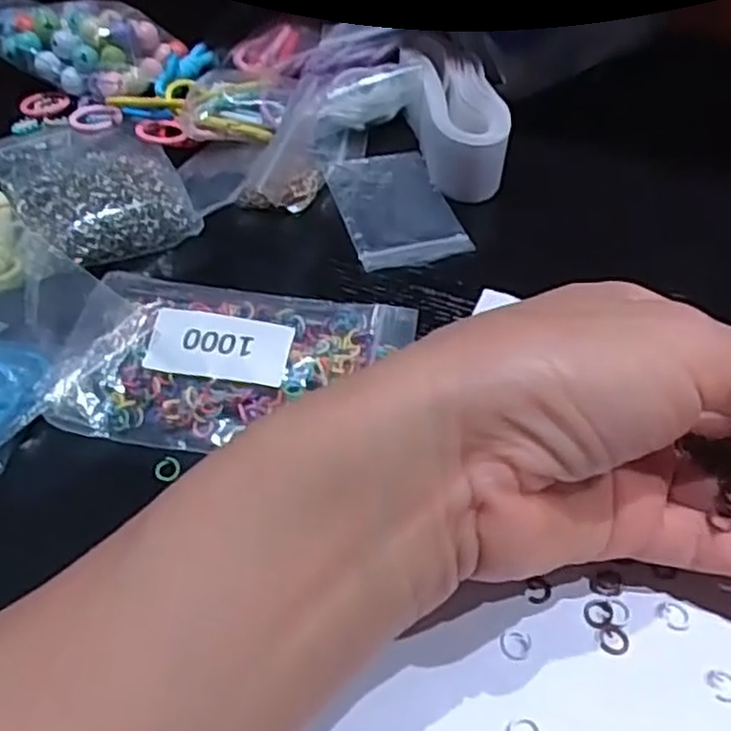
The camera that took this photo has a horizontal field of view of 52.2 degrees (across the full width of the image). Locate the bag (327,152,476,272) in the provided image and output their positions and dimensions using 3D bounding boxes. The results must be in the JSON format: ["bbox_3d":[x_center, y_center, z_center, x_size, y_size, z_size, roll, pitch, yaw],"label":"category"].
[{"bbox_3d":[0.013,-0.071,0.331,0.048,0.004,0.067,-11,57,-14],"label":"bag"}]

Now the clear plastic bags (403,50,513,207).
[{"bbox_3d":[0.043,-0.115,0.348,0.034,0.027,0.084,-9,52,-7],"label":"clear plastic bags"}]

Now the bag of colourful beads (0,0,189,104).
[{"bbox_3d":[-0.154,-0.173,0.393,0.103,0.032,0.062,20,53,15],"label":"bag of colourful beads"}]

